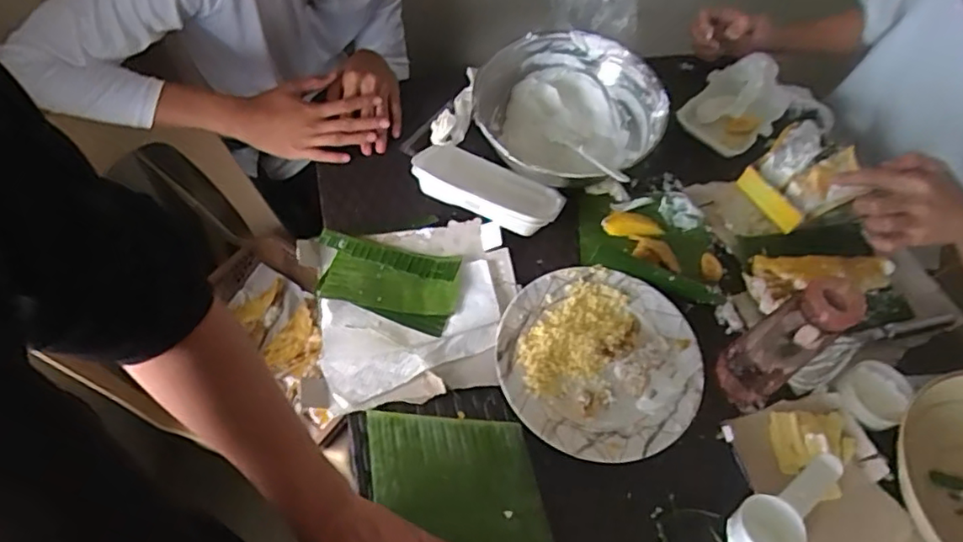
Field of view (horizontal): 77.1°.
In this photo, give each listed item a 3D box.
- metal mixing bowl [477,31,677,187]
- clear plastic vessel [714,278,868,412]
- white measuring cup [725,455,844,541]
[{"bbox_3d":[0.106,-0.191,0.795,0.246,0.108,0.219,12,57,4],"label":"metal mixing bowl"},{"bbox_3d":[0.292,0.073,0.585,0.056,0.185,0.061,-28,64,-20],"label":"clear plastic vessel"},{"bbox_3d":[0.298,0.227,0.595,0.144,0.043,0.058,-38,67,-24],"label":"white measuring cup"}]

